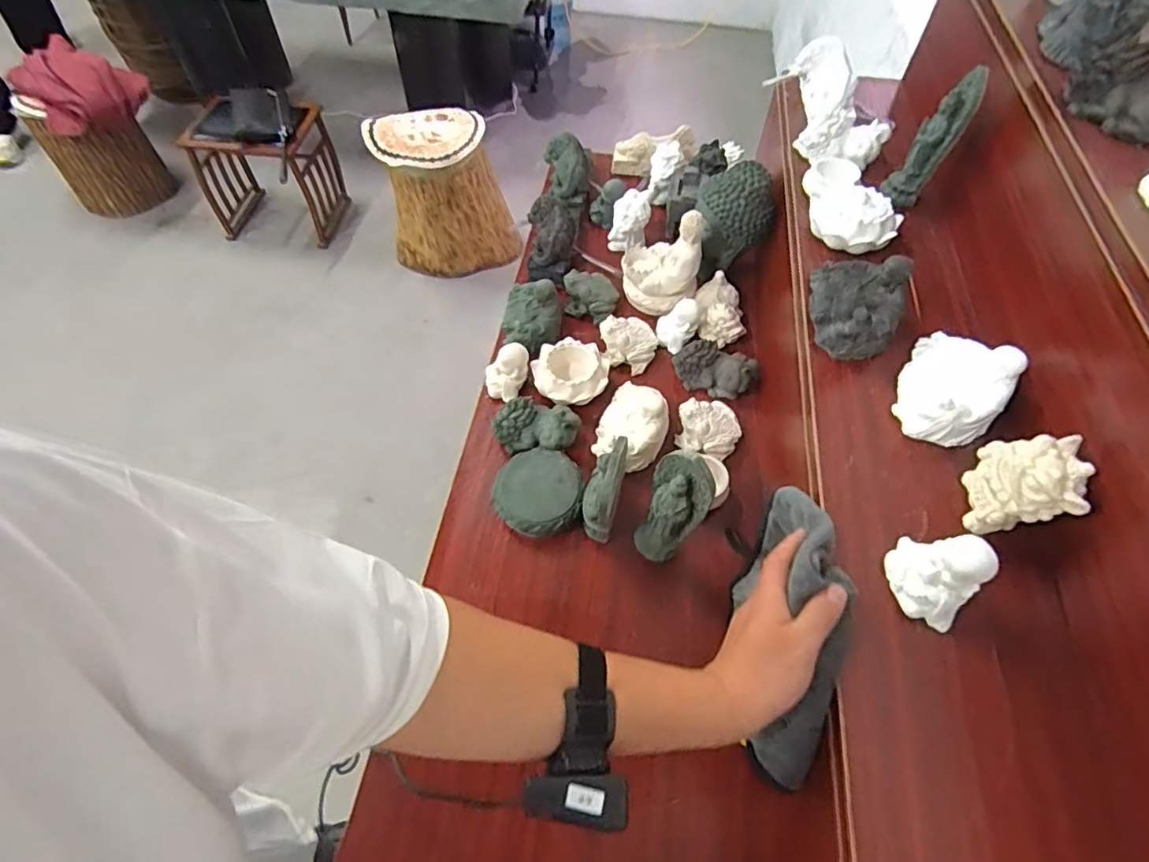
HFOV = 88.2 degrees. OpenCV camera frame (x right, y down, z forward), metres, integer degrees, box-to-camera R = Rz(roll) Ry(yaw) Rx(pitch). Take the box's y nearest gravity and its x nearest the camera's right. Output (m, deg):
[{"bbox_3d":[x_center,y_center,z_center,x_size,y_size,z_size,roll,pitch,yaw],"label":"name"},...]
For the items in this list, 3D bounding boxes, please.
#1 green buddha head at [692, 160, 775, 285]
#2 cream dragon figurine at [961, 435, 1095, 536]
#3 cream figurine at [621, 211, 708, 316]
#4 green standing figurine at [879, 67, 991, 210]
[{"bbox_3d":[0.240,-0.321,0.910,0.094,0.150,0.095,-18,59,-14],"label":"green buddha head"},{"bbox_3d":[0.393,0.045,0.519,0.058,0.088,0.076,17,57,9],"label":"cream dragon figurine"},{"bbox_3d":[0.135,-0.265,0.906,0.114,0.149,0.114,10,56,4],"label":"cream figurine"},{"bbox_3d":[0.448,-0.362,0.746,0.051,0.151,0.046,36,62,20],"label":"green standing figurine"}]

